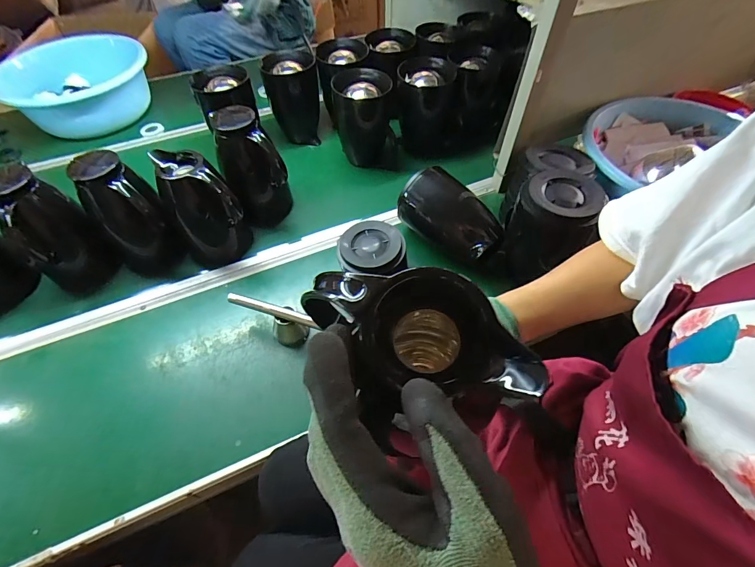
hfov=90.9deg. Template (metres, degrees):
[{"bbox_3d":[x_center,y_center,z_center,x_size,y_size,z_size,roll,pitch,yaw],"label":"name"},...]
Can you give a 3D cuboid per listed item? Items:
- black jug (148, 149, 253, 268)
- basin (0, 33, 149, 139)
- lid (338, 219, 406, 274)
[{"bbox_3d":[-0.324,-0.136,0.699,0.122,0.193,0.126,-25,59,-16],"label":"black jug"},{"bbox_3d":[-0.811,-0.544,1.038,0.318,0.166,0.297,0,56,0],"label":"basin"},{"bbox_3d":[-0.011,-0.065,0.666,0.116,0.019,0.110,0,56,1],"label":"lid"}]

